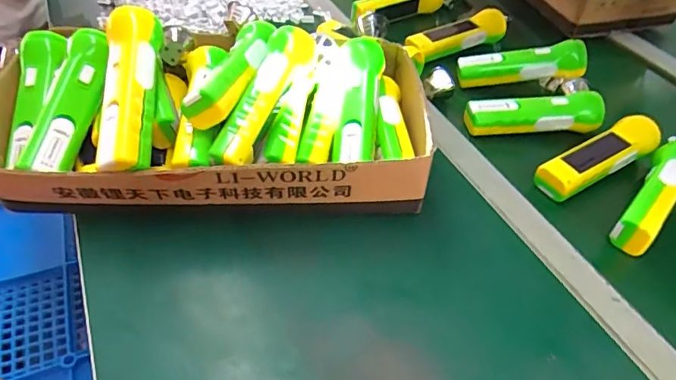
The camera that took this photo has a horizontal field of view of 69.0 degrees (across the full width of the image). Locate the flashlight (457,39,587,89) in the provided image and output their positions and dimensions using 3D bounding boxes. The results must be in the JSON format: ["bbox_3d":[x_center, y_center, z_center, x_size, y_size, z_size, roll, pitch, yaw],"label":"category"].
[{"bbox_3d":[0.252,-0.172,0.682,0.166,0.045,0.035,-5,43,11],"label":"flashlight"}]

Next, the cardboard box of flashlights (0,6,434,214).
[{"bbox_3d":[-0.124,-0.078,0.507,0.428,0.132,0.206,-2,45,-6],"label":"cardboard box of flashlights"}]

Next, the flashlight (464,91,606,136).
[{"bbox_3d":[0.244,-0.096,0.619,0.170,0.043,0.045,0,45,-3],"label":"flashlight"}]

